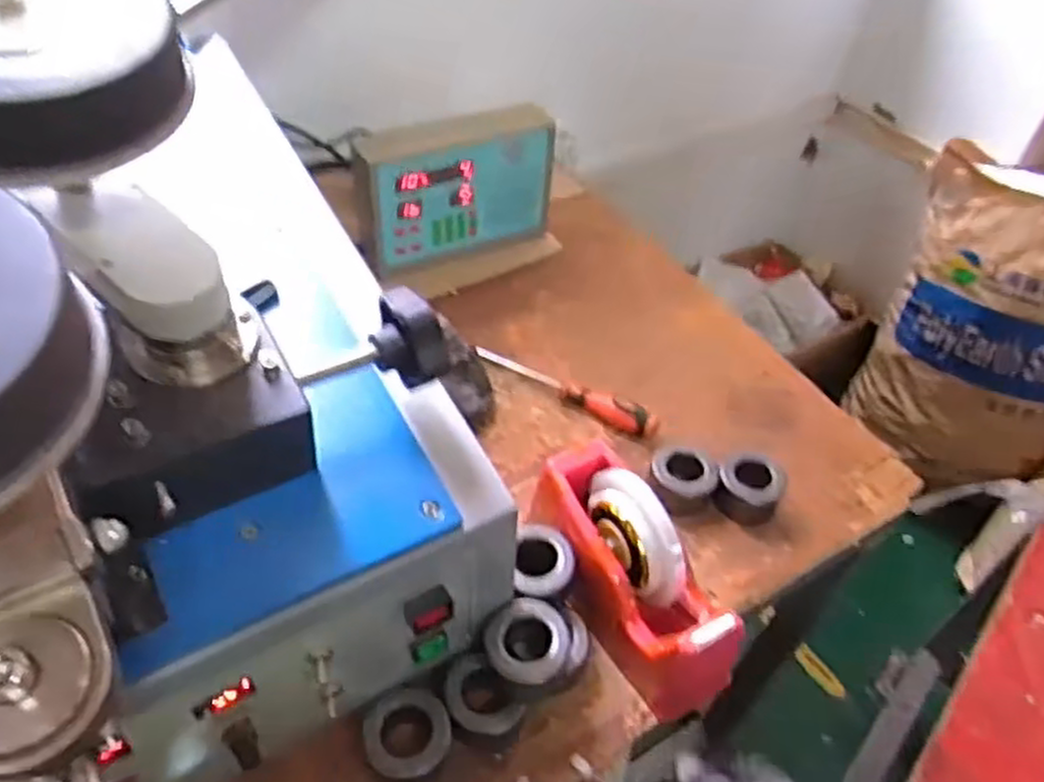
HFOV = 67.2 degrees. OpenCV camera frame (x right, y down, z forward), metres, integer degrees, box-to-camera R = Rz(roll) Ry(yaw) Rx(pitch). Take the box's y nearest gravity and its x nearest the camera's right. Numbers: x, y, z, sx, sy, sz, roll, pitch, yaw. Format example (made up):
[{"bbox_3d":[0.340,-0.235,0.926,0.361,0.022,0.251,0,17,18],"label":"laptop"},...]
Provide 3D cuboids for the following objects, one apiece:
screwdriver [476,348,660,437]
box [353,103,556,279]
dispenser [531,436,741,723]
[{"bbox_3d":[0.046,-0.005,0.791,0.195,0.022,0.025,26,50,16],"label":"screwdriver"},{"bbox_3d":[-0.076,-0.235,0.903,0.225,0.148,0.068,-17,52,-21],"label":"box"},{"bbox_3d":[0.083,0.134,0.611,0.076,0.115,0.202,-22,54,-25],"label":"dispenser"}]

